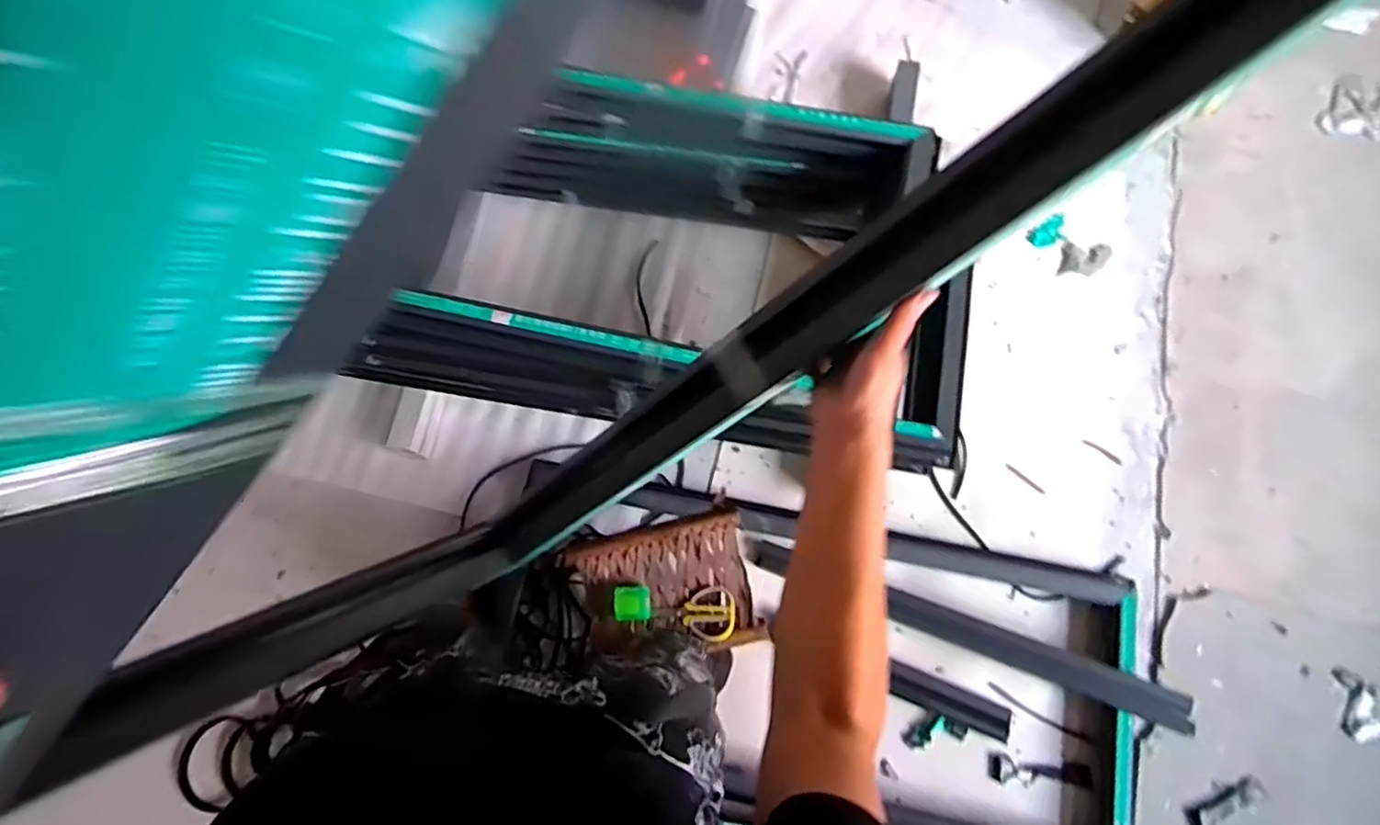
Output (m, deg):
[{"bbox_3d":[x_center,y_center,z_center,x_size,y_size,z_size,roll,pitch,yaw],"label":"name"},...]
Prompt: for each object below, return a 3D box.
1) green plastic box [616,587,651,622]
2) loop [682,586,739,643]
[{"bbox_3d":[-0.101,0.338,1.186,0.063,0.030,0.057,-2,74,1],"label":"green plastic box"},{"bbox_3d":[0.039,0.353,1.182,0.091,0.020,0.090,22,75,7],"label":"loop"}]

